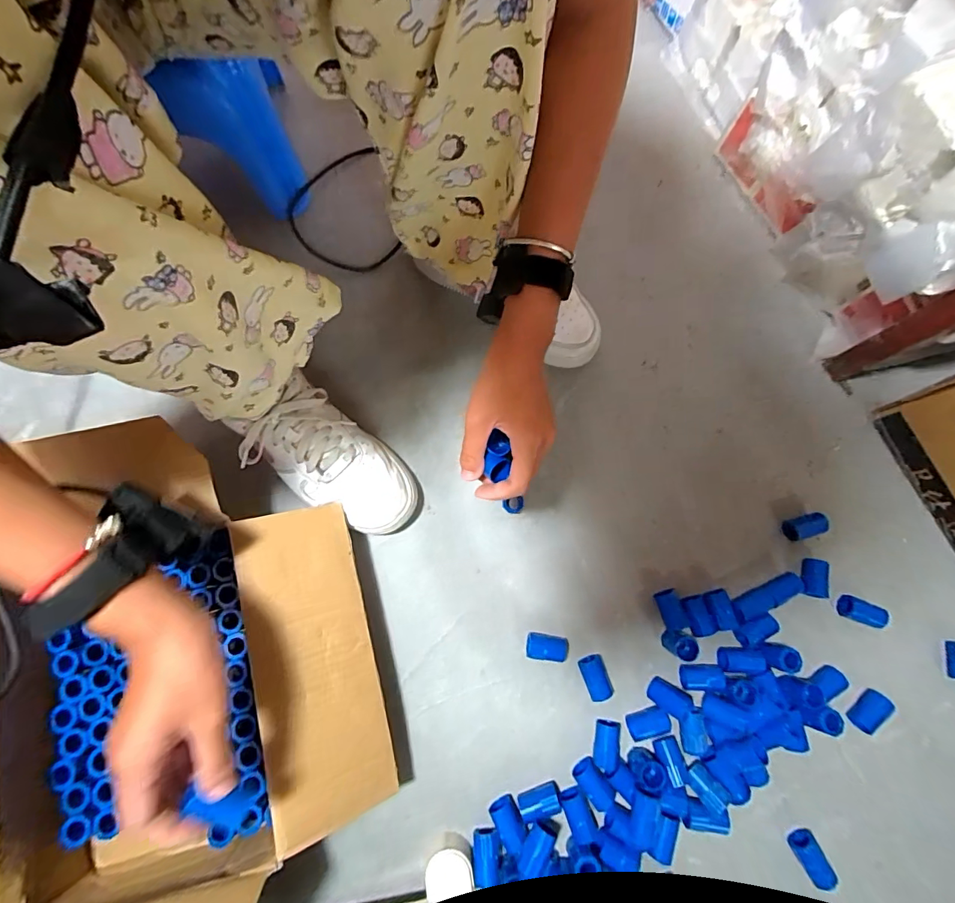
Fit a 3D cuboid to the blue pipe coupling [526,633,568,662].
[{"bbox_3d":[0.072,0.202,0.461,0.043,0.019,0.023,7,77,0],"label":"blue pipe coupling"}]

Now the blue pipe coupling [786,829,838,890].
[{"bbox_3d":[0.315,0.386,0.424,0.022,0.025,0.043,-22,79,-6],"label":"blue pipe coupling"}]

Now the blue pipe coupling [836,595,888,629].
[{"bbox_3d":[0.409,0.171,0.474,0.041,0.019,0.021,25,78,4],"label":"blue pipe coupling"}]

